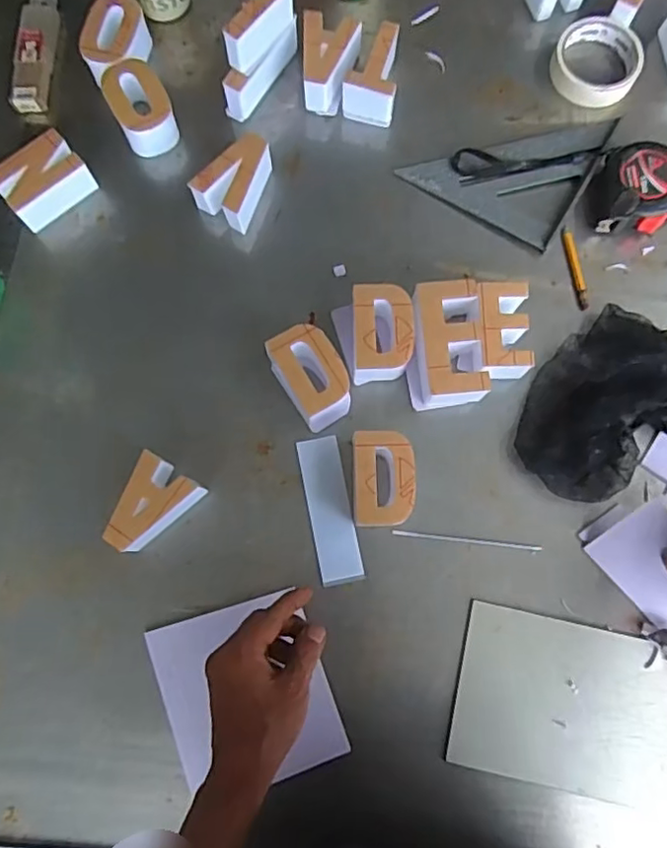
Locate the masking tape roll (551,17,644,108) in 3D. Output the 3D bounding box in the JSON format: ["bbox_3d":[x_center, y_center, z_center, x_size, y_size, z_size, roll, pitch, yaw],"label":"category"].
[{"bbox_3d":[0.282,-0.387,0.650,0.091,0.035,0.086,0,77,-1],"label":"masking tape roll"}]

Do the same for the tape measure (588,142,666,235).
[{"bbox_3d":[0.308,-0.237,0.612,0.082,0.046,0.085,5,77,0],"label":"tape measure"}]

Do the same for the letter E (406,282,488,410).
[{"bbox_3d":[0.108,-0.075,0.571,0.068,0.045,0.109,-5,77,-2],"label":"letter E"}]

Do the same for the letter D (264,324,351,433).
[{"bbox_3d":[-0.020,-0.044,0.564,0.055,0.042,0.089,-30,79,-7],"label":"letter D"}]

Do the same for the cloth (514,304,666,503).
[{"bbox_3d":[0.278,-0.028,0.567,0.221,0.044,0.154,-20,78,-5],"label":"cloth"}]

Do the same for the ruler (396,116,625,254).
[{"bbox_3d":[0.185,-0.284,0.632,0.165,0.011,0.160,31,83,7],"label":"ruler"}]

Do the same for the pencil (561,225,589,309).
[{"bbox_3d":[0.247,-0.159,0.612,0.011,0.004,0.087,-8,77,-3],"label":"pencil"}]

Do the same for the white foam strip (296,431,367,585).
[{"bbox_3d":[-0.002,0.080,0.563,0.039,0.006,0.134,-11,78,-3],"label":"white foam strip"}]

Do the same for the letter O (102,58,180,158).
[{"bbox_3d":[-0.197,-0.326,0.628,0.059,0.054,0.083,-26,79,-7],"label":"letter O"}]

